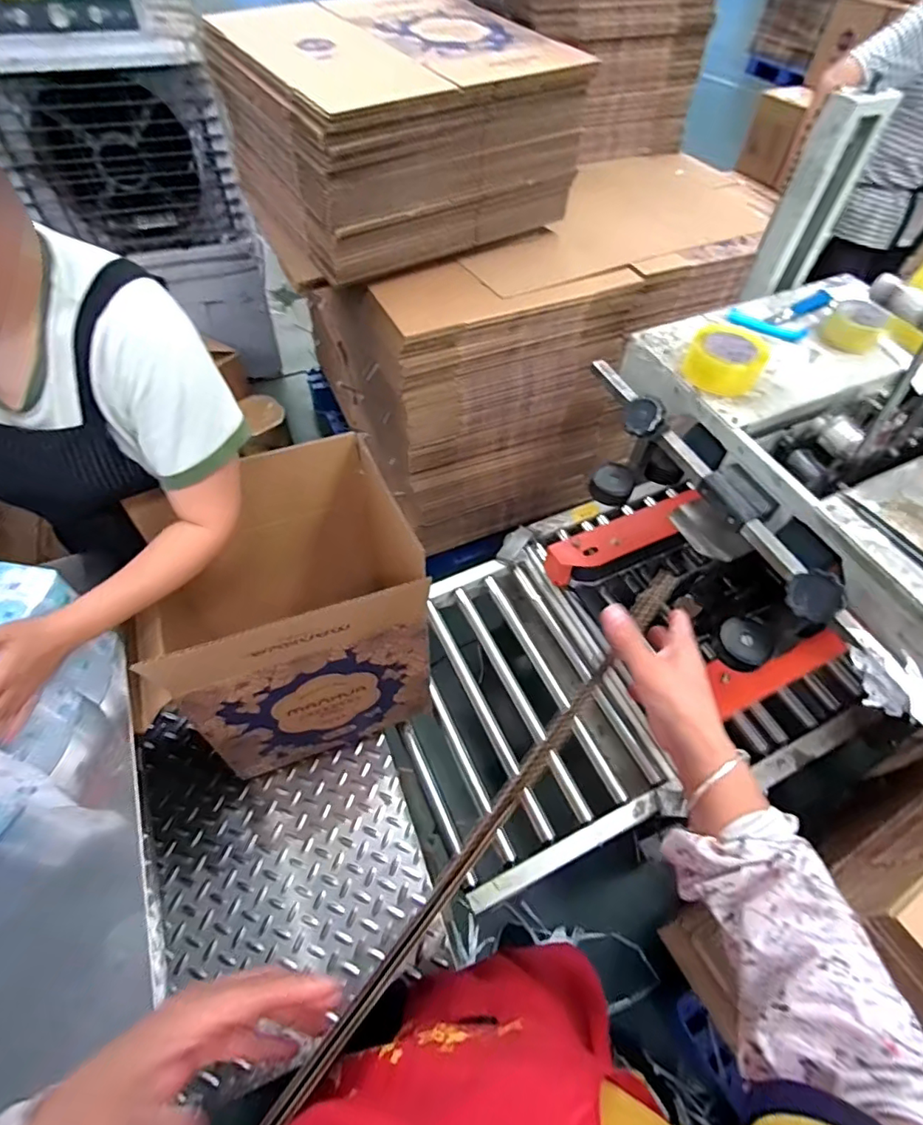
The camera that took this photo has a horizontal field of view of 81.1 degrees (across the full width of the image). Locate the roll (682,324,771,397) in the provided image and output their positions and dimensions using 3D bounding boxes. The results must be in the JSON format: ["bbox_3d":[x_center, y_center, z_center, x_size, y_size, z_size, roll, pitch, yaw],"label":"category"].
[{"bbox_3d":[0.427,-0.329,0.871,0.118,0.053,0.104,26,57,15],"label":"roll"}]

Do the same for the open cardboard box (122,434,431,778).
[{"bbox_3d":[-0.265,0.078,0.864,0.403,0.387,0.305,-18,57,-15],"label":"open cardboard box"}]

